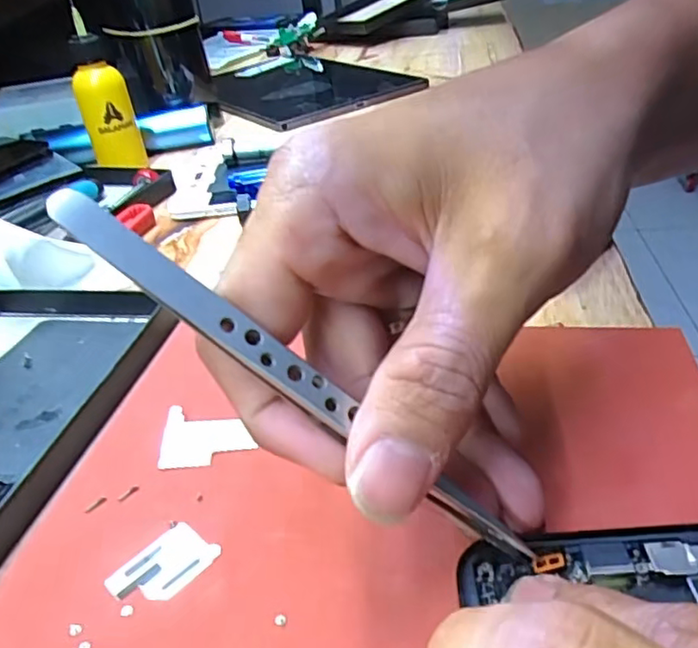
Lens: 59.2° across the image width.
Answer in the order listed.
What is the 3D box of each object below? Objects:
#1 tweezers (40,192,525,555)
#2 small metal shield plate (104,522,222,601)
[{"bbox_3d":[-0.011,0.013,0.138,0.128,0.005,0.010,38,40,-7],"label":"tweezers"},{"bbox_3d":[-0.049,0.063,0.161,0.018,0.004,0.025,25,45,36],"label":"small metal shield plate"}]

